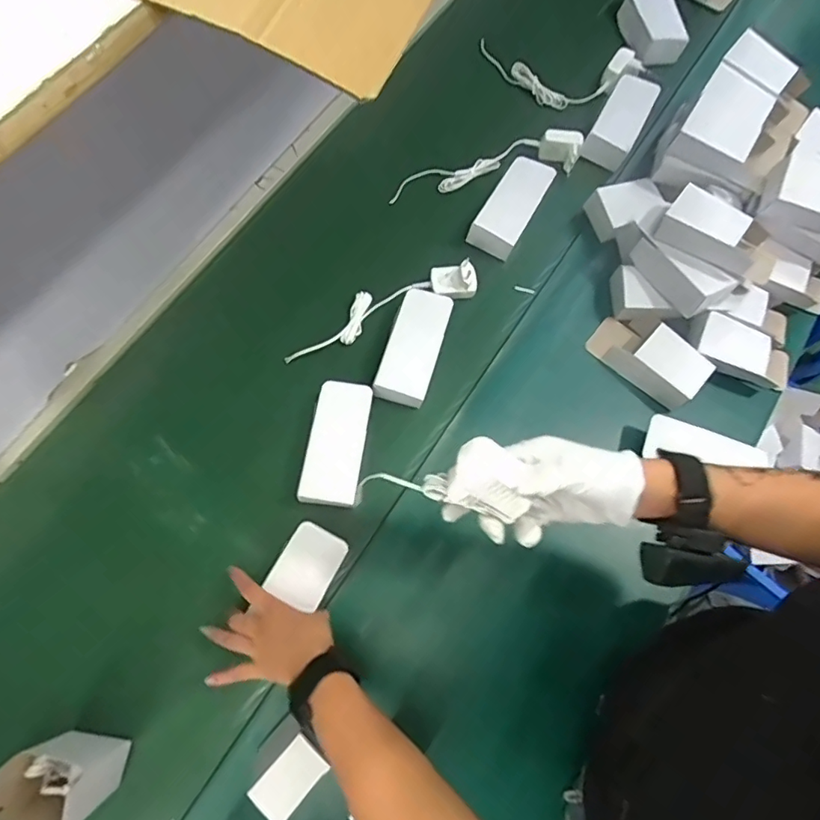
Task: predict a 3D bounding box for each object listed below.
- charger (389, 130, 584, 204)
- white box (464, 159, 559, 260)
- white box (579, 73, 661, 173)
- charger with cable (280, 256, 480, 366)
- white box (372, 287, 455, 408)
[{"bbox_3d":[0.109,-0.359,0.762,0.276,0.041,0.064,-13,73,-4],"label":"charger"},{"bbox_3d":[0.142,-0.289,0.738,0.069,0.041,0.147,30,75,9],"label":"white box"},{"bbox_3d":[0.320,-0.440,0.792,0.065,0.039,0.154,27,74,8],"label":"white box"},{"bbox_3d":[-0.041,-0.137,0.685,0.265,0.045,0.054,-22,73,-7],"label":"charger with cable"},{"bbox_3d":[0.007,-0.078,0.668,0.068,0.035,0.154,17,73,5],"label":"white box"}]

